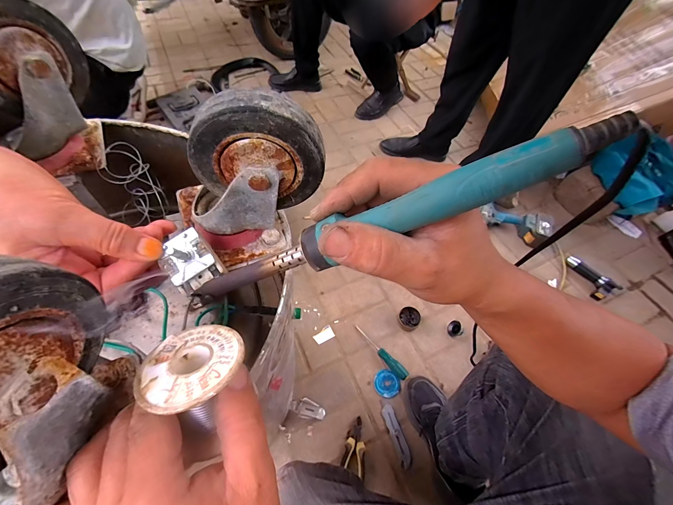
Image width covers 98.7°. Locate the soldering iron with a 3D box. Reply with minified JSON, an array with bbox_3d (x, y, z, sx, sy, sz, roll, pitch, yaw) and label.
[{"bbox_3d":[0.016,-0.013,0.138,0.203,0.021,0.021,-21,57,15],"label":"soldering iron"}]

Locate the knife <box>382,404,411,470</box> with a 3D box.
[{"bbox_3d":[0.147,0.442,0.700,0.031,0.006,0.131,-15,59,-12],"label":"knife"}]

